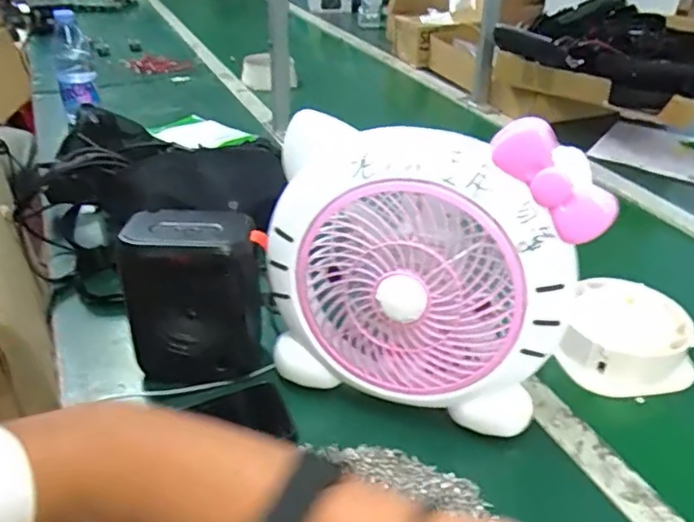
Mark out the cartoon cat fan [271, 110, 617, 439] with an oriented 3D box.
[{"bbox_3d":[0.065,0.014,0.529,0.258,0.268,0.124,6,34,5],"label":"cartoon cat fan"}]

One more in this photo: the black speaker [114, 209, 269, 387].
[{"bbox_3d":[-0.144,0.032,0.565,0.118,0.145,0.081,-10,35,-18],"label":"black speaker"}]

